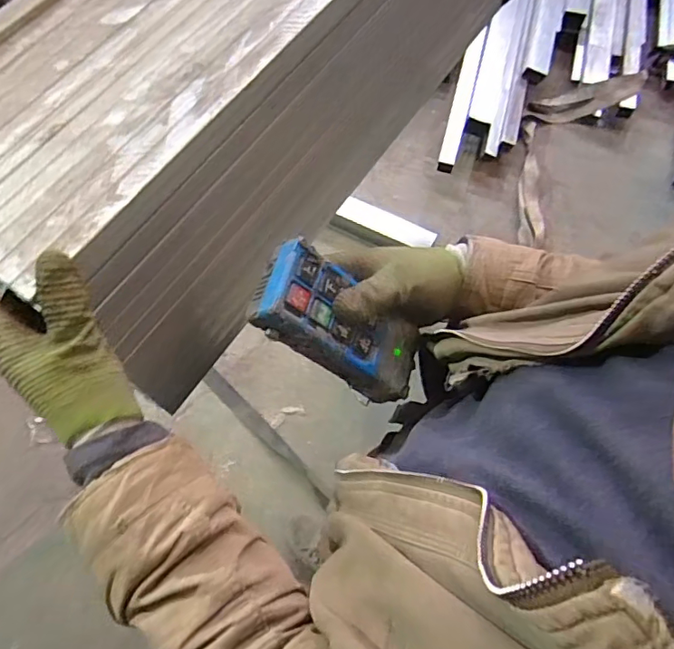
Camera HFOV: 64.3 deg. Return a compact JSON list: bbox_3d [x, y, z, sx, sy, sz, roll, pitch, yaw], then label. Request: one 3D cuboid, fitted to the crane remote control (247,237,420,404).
[{"bbox_3d":[0.003,0.005,0.448,0.157,0.034,0.076,36,67,-28],"label":"crane remote control"}]

